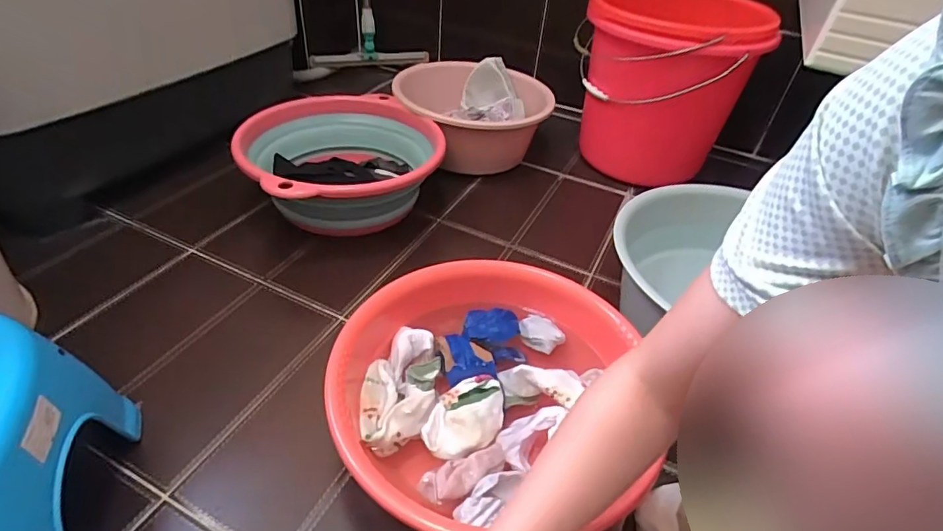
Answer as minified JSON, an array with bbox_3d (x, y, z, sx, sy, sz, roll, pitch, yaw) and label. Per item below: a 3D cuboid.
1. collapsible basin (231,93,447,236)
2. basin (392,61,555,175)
[{"bbox_3d":[-0.221,-0.174,0.916,0.344,0.148,0.319,4,40,-3],"label":"collapsible basin"},{"bbox_3d":[0.004,-0.318,1.100,0.313,0.159,0.321,4,40,-3],"label":"basin"}]

